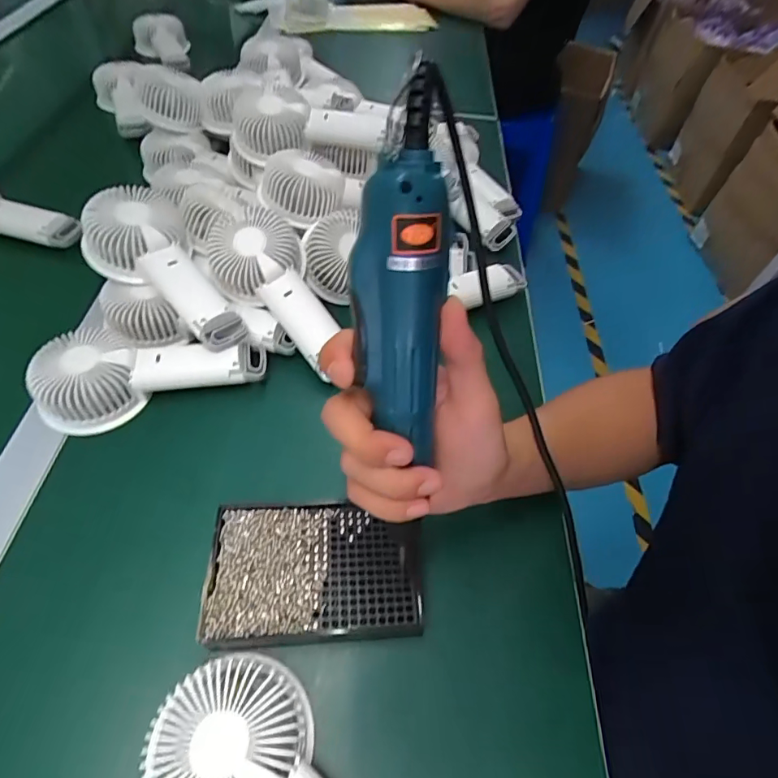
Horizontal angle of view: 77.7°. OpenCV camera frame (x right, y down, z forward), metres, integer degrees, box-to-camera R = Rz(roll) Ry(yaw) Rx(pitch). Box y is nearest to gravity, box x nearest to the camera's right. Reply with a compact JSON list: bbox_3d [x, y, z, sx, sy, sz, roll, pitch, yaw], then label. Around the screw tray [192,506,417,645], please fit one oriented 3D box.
[{"bbox_3d":[-0.051,0.120,0.325,0.134,0.009,0.088,-1,54,-5],"label":"screw tray"}]

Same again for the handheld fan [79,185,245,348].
[{"bbox_3d":[-0.194,-0.103,0.430,0.175,0.041,0.085,48,62,2],"label":"handheld fan"}]

